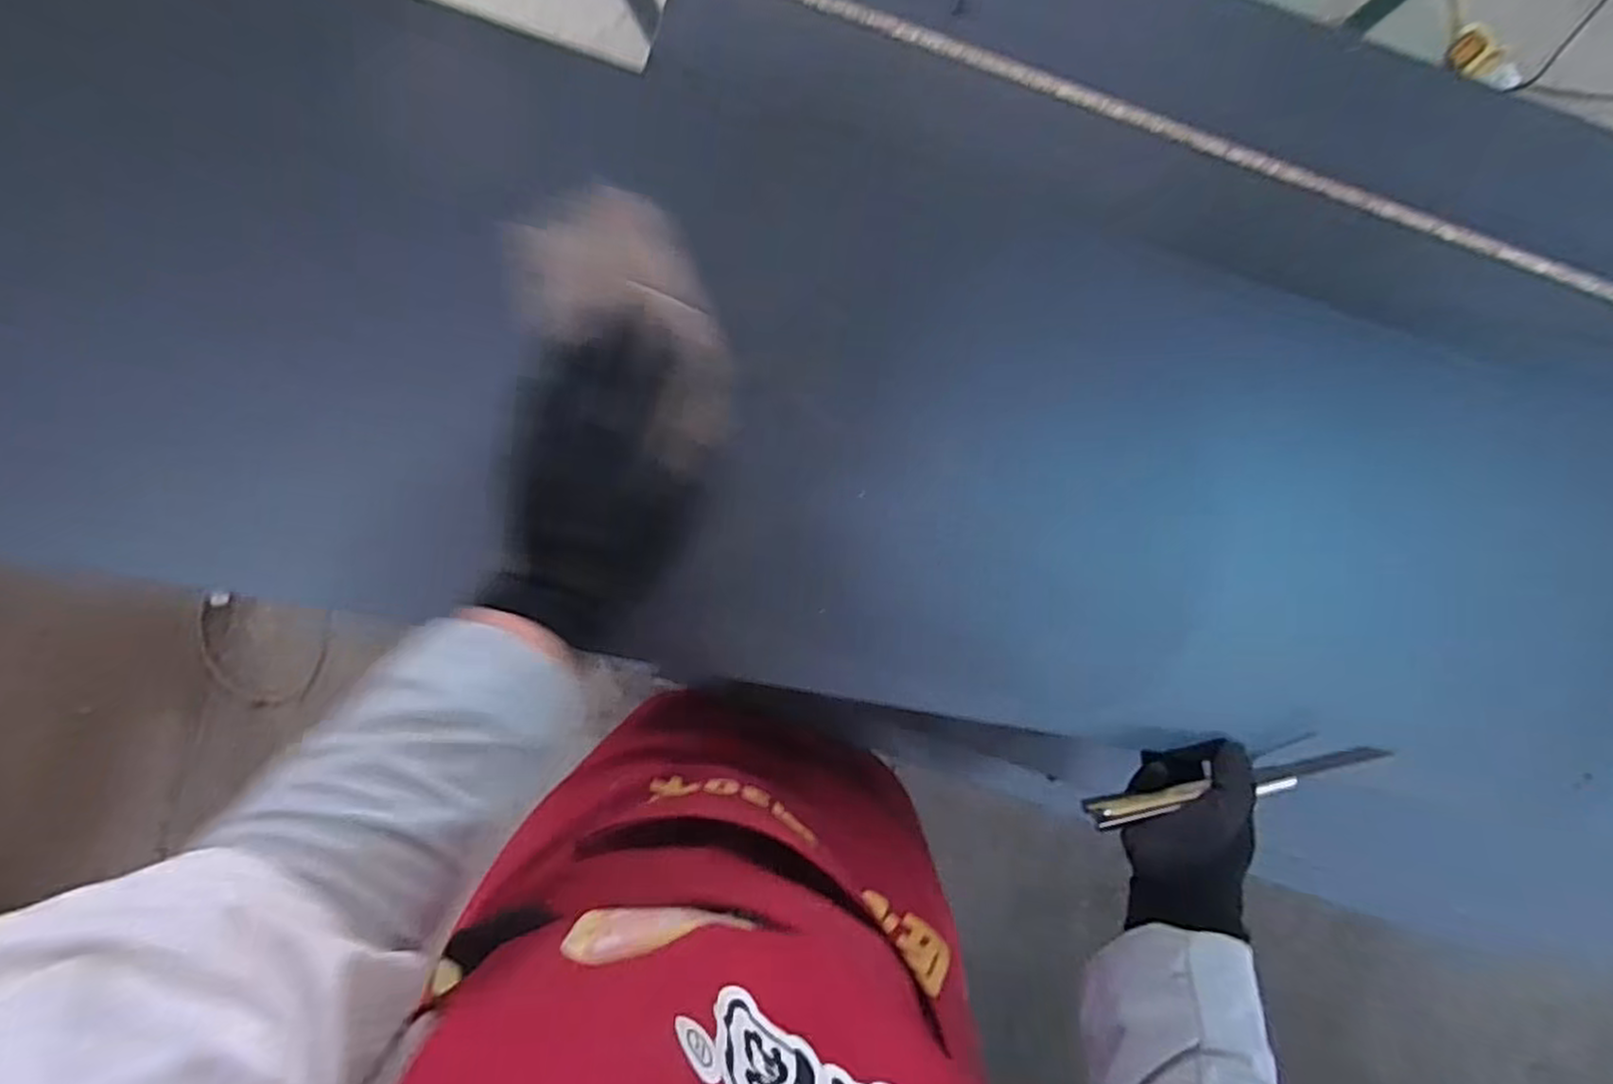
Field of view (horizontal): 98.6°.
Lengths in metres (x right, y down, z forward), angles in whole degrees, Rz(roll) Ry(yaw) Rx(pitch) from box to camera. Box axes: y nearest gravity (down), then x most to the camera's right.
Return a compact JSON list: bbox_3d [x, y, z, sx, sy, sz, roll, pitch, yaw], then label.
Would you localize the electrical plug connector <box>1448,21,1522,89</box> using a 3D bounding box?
[{"bbox_3d":[1.107,-0.792,1.138,0.057,0.046,0.128,-26,73,2],"label":"electrical plug connector"}]

